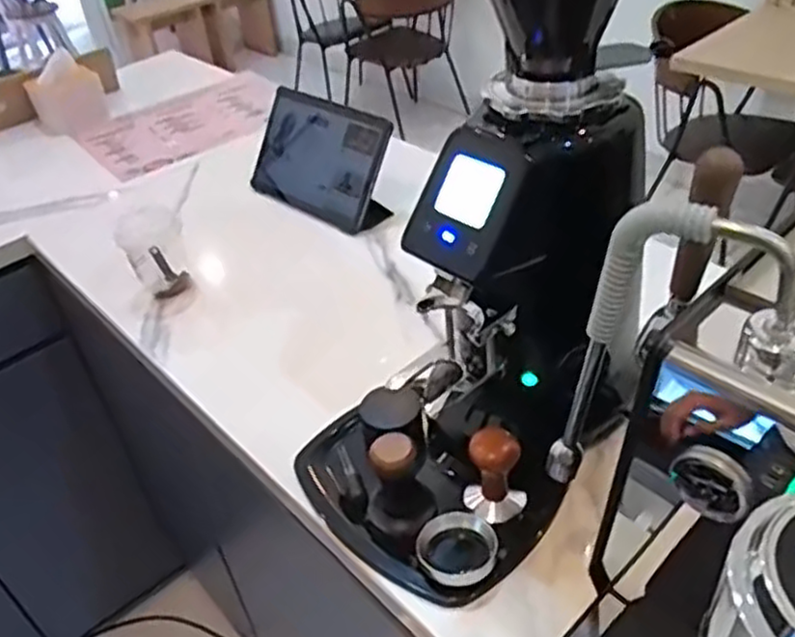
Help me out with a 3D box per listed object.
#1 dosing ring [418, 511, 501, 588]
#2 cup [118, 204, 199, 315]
[{"bbox_3d":[0.052,0.198,0.627,0.067,0.036,0.058,-2,39,6],"label":"dosing ring"},{"bbox_3d":[-0.316,-0.081,0.968,0.075,0.120,0.095,-21,41,-17],"label":"cup"}]

